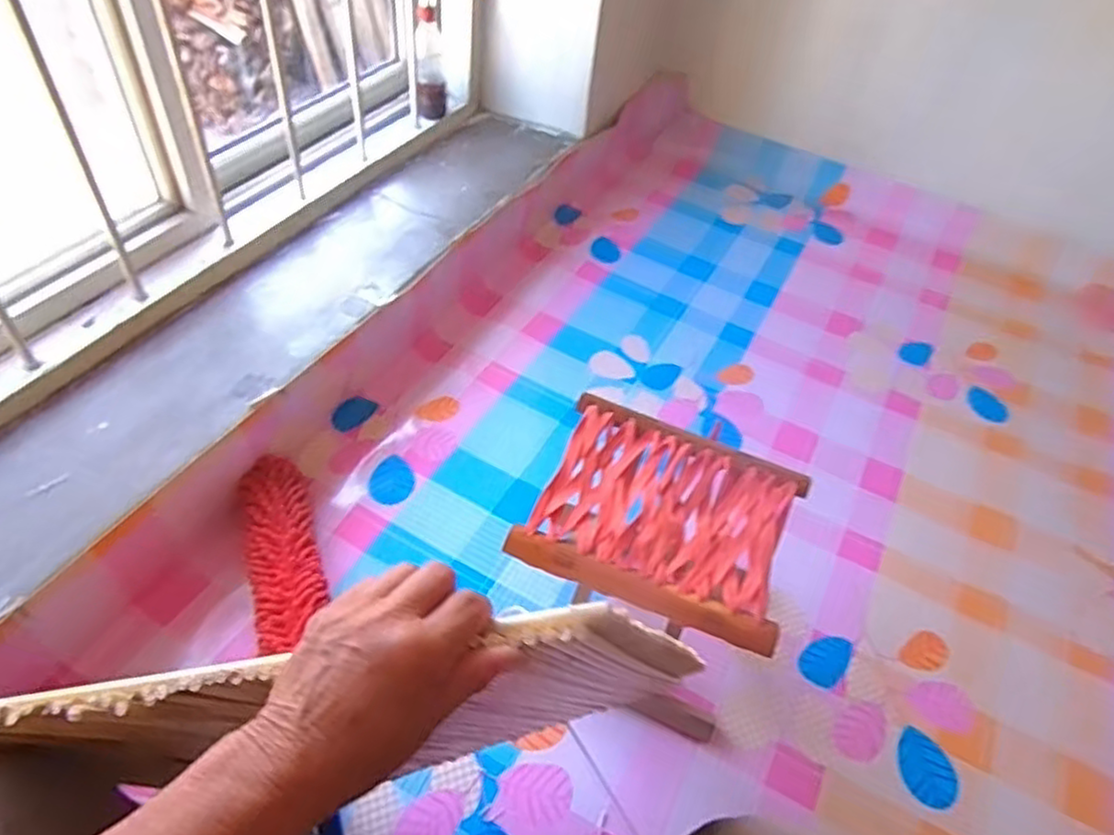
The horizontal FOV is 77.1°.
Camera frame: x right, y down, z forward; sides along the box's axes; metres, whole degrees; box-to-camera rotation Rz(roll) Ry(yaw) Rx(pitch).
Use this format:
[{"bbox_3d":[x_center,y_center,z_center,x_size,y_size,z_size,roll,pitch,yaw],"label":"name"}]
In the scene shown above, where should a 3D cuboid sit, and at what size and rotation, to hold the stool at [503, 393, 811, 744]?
[{"bbox_3d":[0.109,0.181,0.864,0.281,0.250,0.241,20,49,10],"label":"stool"}]

